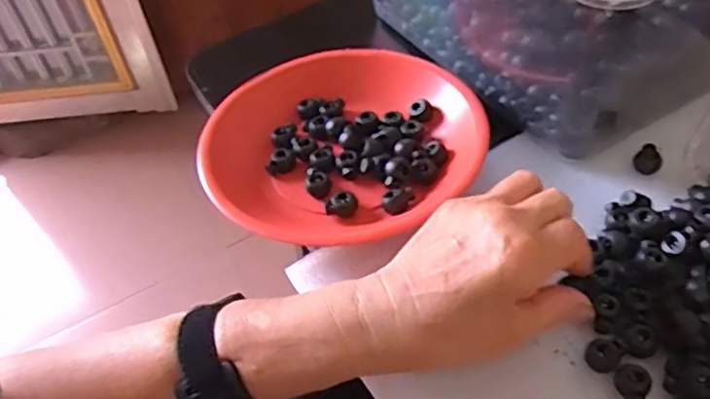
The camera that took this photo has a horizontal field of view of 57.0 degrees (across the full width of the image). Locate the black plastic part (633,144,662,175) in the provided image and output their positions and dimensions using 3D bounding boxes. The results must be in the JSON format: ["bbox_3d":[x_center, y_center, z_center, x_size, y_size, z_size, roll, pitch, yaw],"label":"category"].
[{"bbox_3d":[0.198,-0.027,0.442,0.016,0.011,0.018,7,52,12],"label":"black plastic part"}]

